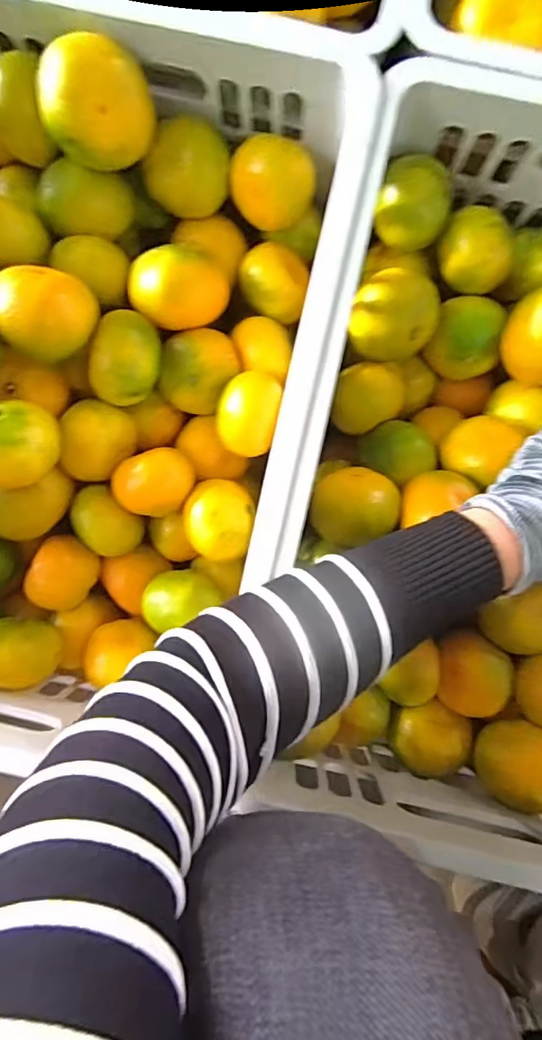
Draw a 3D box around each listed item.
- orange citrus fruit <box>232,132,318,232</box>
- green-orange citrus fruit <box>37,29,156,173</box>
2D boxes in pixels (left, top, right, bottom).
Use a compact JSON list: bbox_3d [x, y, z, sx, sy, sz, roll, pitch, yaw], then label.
[{"bbox_3d":[0.002,-0.252,0.404,0.060,0.045,0.058,0,90,1],"label":"orange citrus fruit"},{"bbox_3d":[-0.117,-0.279,0.357,0.060,0.056,0.060,0,90,1],"label":"green-orange citrus fruit"}]

